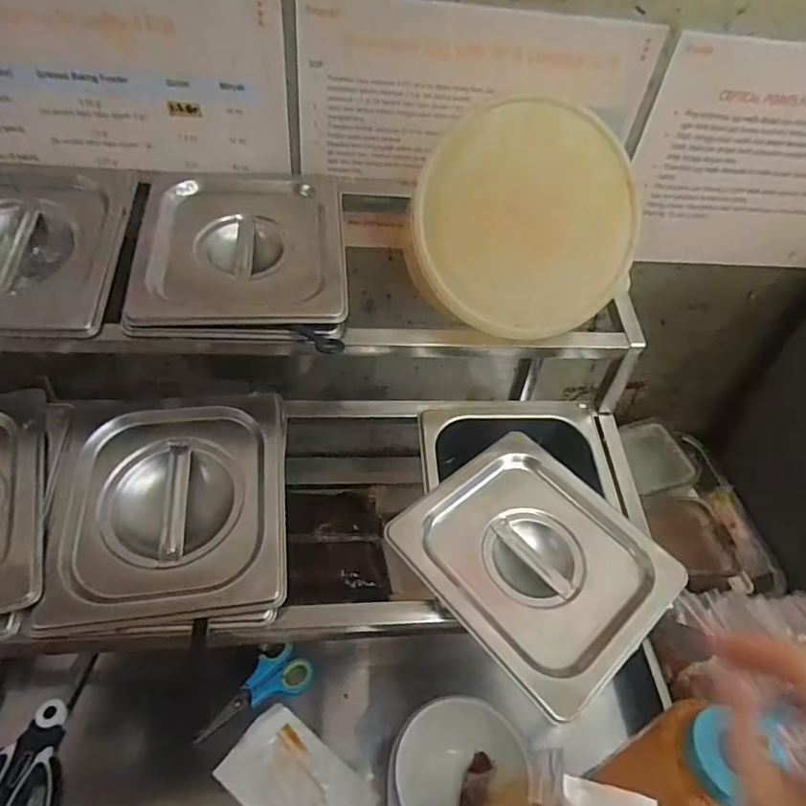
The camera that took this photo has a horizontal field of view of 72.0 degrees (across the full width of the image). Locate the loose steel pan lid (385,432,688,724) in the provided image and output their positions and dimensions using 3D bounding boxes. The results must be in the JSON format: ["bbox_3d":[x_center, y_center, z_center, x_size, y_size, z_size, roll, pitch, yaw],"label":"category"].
[{"bbox_3d":[0.098,0.112,0.409,0.152,0.025,0.169,-30,55,-32],"label":"loose steel pan lid"}]

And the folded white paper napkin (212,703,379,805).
[{"bbox_3d":[-0.093,0.339,0.495,0.130,0.013,0.078,30,49,22],"label":"folded white paper napkin"}]

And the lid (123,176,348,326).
[{"bbox_3d":[-0.129,-0.130,0.450,0.159,0.014,0.165,-2,60,-7],"label":"lid"}]

